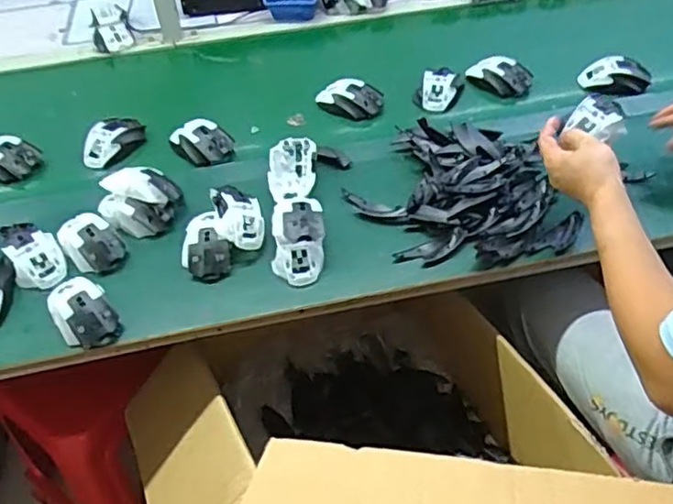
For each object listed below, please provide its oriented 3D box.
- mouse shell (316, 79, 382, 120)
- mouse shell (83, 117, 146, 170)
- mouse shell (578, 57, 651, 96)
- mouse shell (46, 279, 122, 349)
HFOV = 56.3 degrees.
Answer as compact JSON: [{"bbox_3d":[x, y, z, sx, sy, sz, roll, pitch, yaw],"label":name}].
[{"bbox_3d":[0.024,-0.255,1.062,0.115,0.051,0.058,4,42,8],"label":"mouse shell"},{"bbox_3d":[-0.351,-0.178,1.000,0.071,0.041,0.109,13,44,17],"label":"mouse shell"},{"bbox_3d":[0.479,-0.302,1.081,0.110,0.033,0.085,15,45,19],"label":"mouse shell"},{"bbox_3d":[-0.314,0.072,0.773,0.066,0.038,0.107,-28,47,-25],"label":"mouse shell"}]

